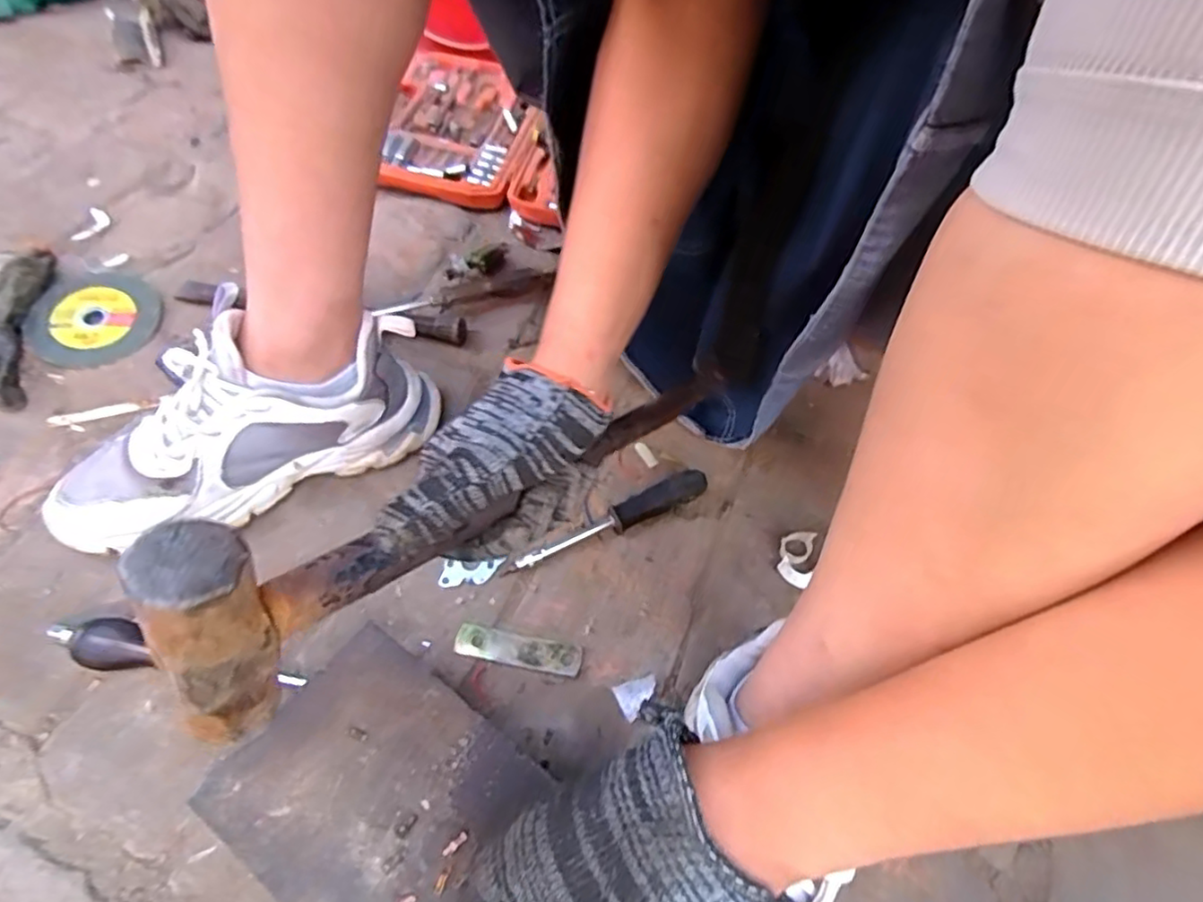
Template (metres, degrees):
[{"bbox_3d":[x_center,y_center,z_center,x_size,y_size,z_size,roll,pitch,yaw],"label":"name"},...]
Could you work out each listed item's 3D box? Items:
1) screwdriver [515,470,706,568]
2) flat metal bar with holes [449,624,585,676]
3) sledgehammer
[{"bbox_3d":[0.010,0.052,0.490,0.152,0.021,0.018,-20,59,-17],"label":"screwdriver"},{"bbox_3d":[-0.057,0.137,0.447,0.086,0.004,0.021,11,55,4],"label":"flat metal bar with holes"},{"bbox_3d":[-0.046,0.023,0.354,0.040,0.096,0.355,42,40,21],"label":"sledgehammer"}]

